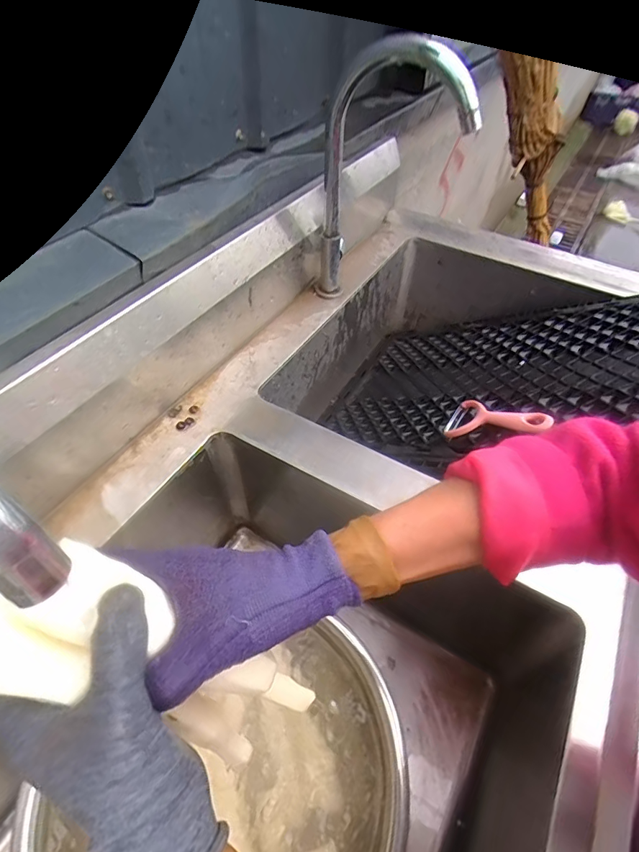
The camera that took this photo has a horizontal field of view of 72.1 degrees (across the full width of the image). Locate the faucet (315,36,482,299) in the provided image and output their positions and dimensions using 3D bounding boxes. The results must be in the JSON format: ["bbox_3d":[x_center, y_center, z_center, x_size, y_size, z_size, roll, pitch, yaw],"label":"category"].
[{"bbox_3d":[0.090,-0.301,0.579,0.175,0.313,0.069,18,51,11],"label":"faucet"}]

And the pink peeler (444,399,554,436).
[{"bbox_3d":[0.233,-0.009,0.581,0.135,0.021,0.060,5,39,47],"label":"pink peeler"}]

